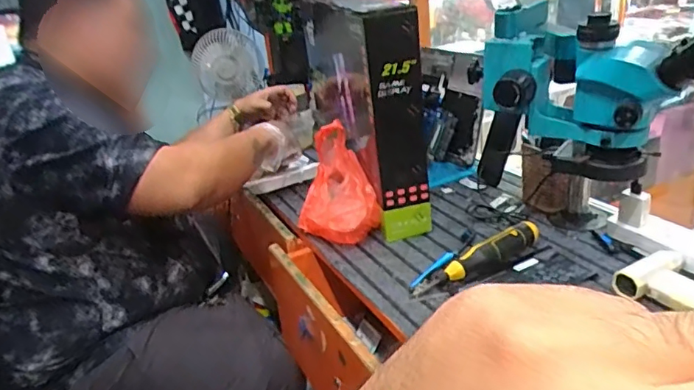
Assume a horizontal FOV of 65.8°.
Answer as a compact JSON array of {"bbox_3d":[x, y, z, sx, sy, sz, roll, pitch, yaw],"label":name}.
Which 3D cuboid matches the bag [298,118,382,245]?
[{"bbox_3d":[-0.018,-0.027,0.886,0.126,0.146,0.168,-7,23,-2],"label":"bag"}]

